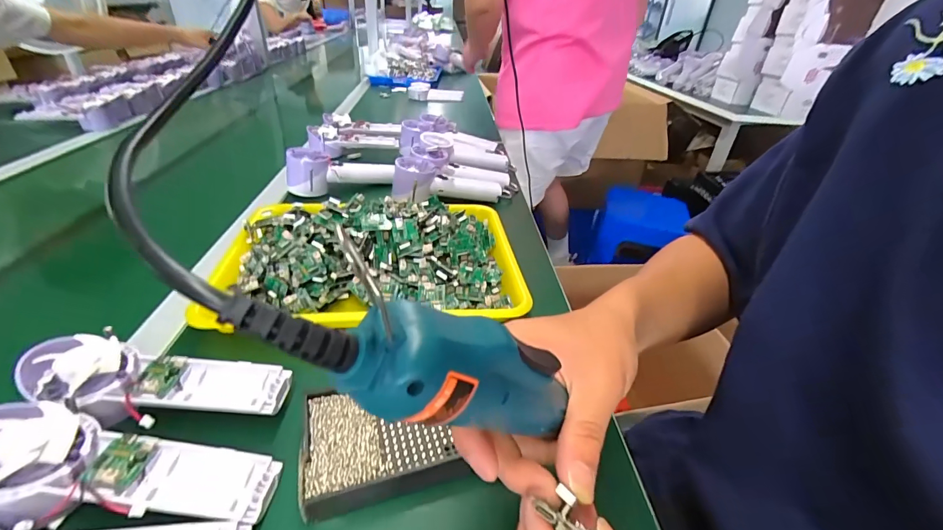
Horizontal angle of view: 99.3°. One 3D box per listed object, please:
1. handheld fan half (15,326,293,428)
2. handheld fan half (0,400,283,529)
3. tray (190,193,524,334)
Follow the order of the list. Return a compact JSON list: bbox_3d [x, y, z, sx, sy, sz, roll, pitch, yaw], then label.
[{"bbox_3d":[-0.233,0.087,0.299,0.170,0.035,0.064,5,33,1],"label":"handheld fan half"},{"bbox_3d":[-0.217,0.130,0.254,0.172,0.025,0.062,16,32,-12],"label":"handheld fan half"},{"bbox_3d":[-0.116,-0.023,0.476,0.345,0.066,0.246,-3,34,-12],"label":"tray"}]

